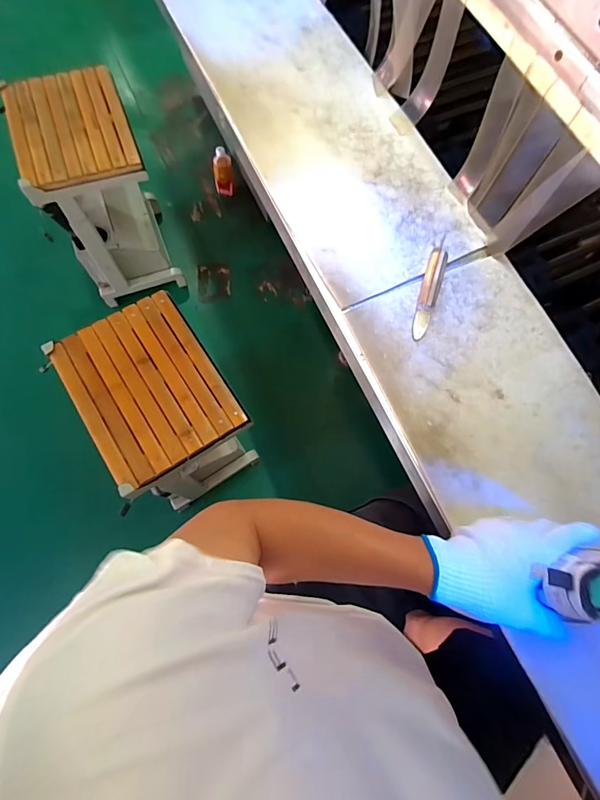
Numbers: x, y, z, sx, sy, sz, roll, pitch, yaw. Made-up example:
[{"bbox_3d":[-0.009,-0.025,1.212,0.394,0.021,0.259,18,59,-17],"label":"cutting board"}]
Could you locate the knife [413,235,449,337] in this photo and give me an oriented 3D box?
[{"bbox_3d":[0.207,-0.181,0.622,0.030,0.014,0.188,19,73,5],"label":"knife"}]

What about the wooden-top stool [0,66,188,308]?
[{"bbox_3d":[-0.604,-0.640,1.242,0.295,0.508,0.416,-20,75,-8],"label":"wooden-top stool"}]

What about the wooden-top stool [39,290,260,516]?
[{"bbox_3d":[-0.324,0.032,1.024,0.288,0.434,0.377,-31,77,-11],"label":"wooden-top stool"}]

